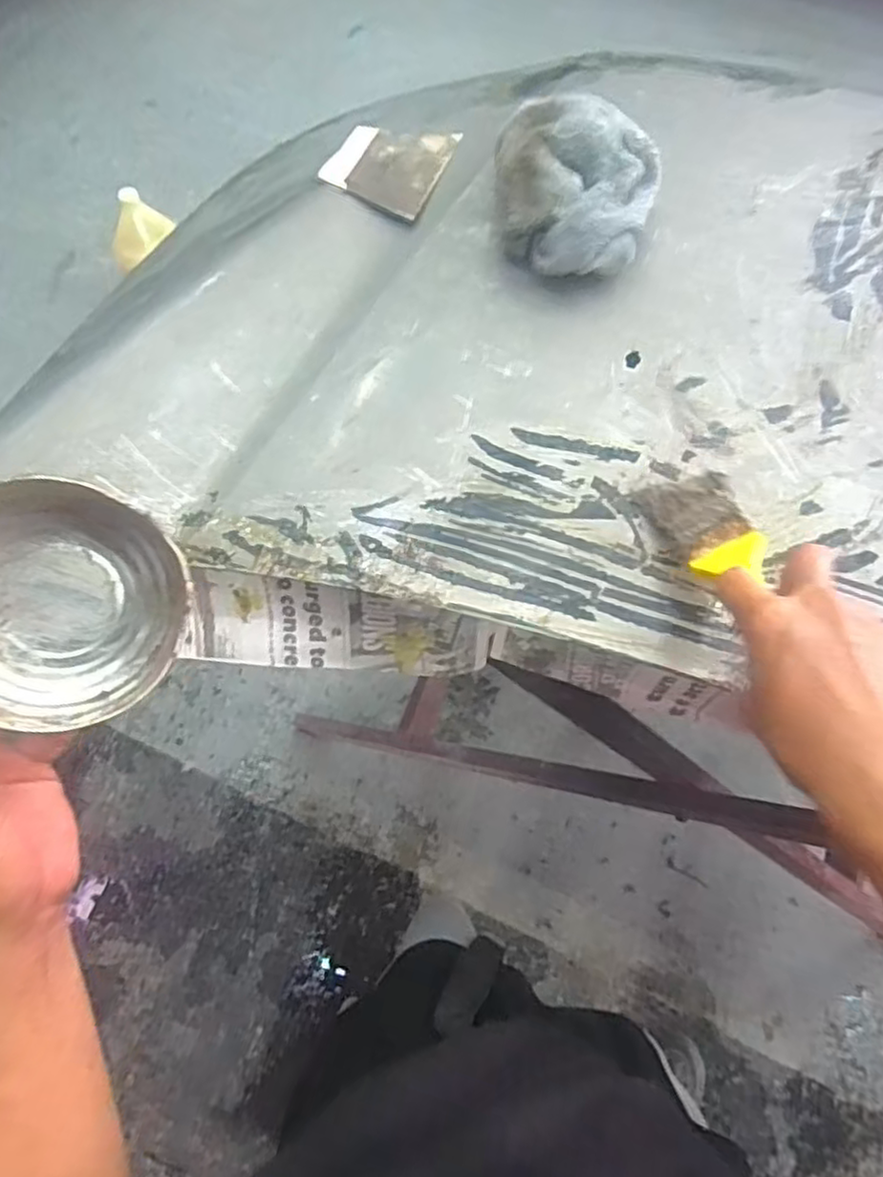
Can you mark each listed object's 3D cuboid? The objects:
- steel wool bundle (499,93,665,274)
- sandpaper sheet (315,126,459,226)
[{"bbox_3d":[0.110,-0.328,0.565,0.135,0.071,0.135,10,68,2],"label":"steel wool bundle"},{"bbox_3d":[-0.049,-0.400,0.654,0.099,0.006,0.122,19,66,6],"label":"sandpaper sheet"}]

